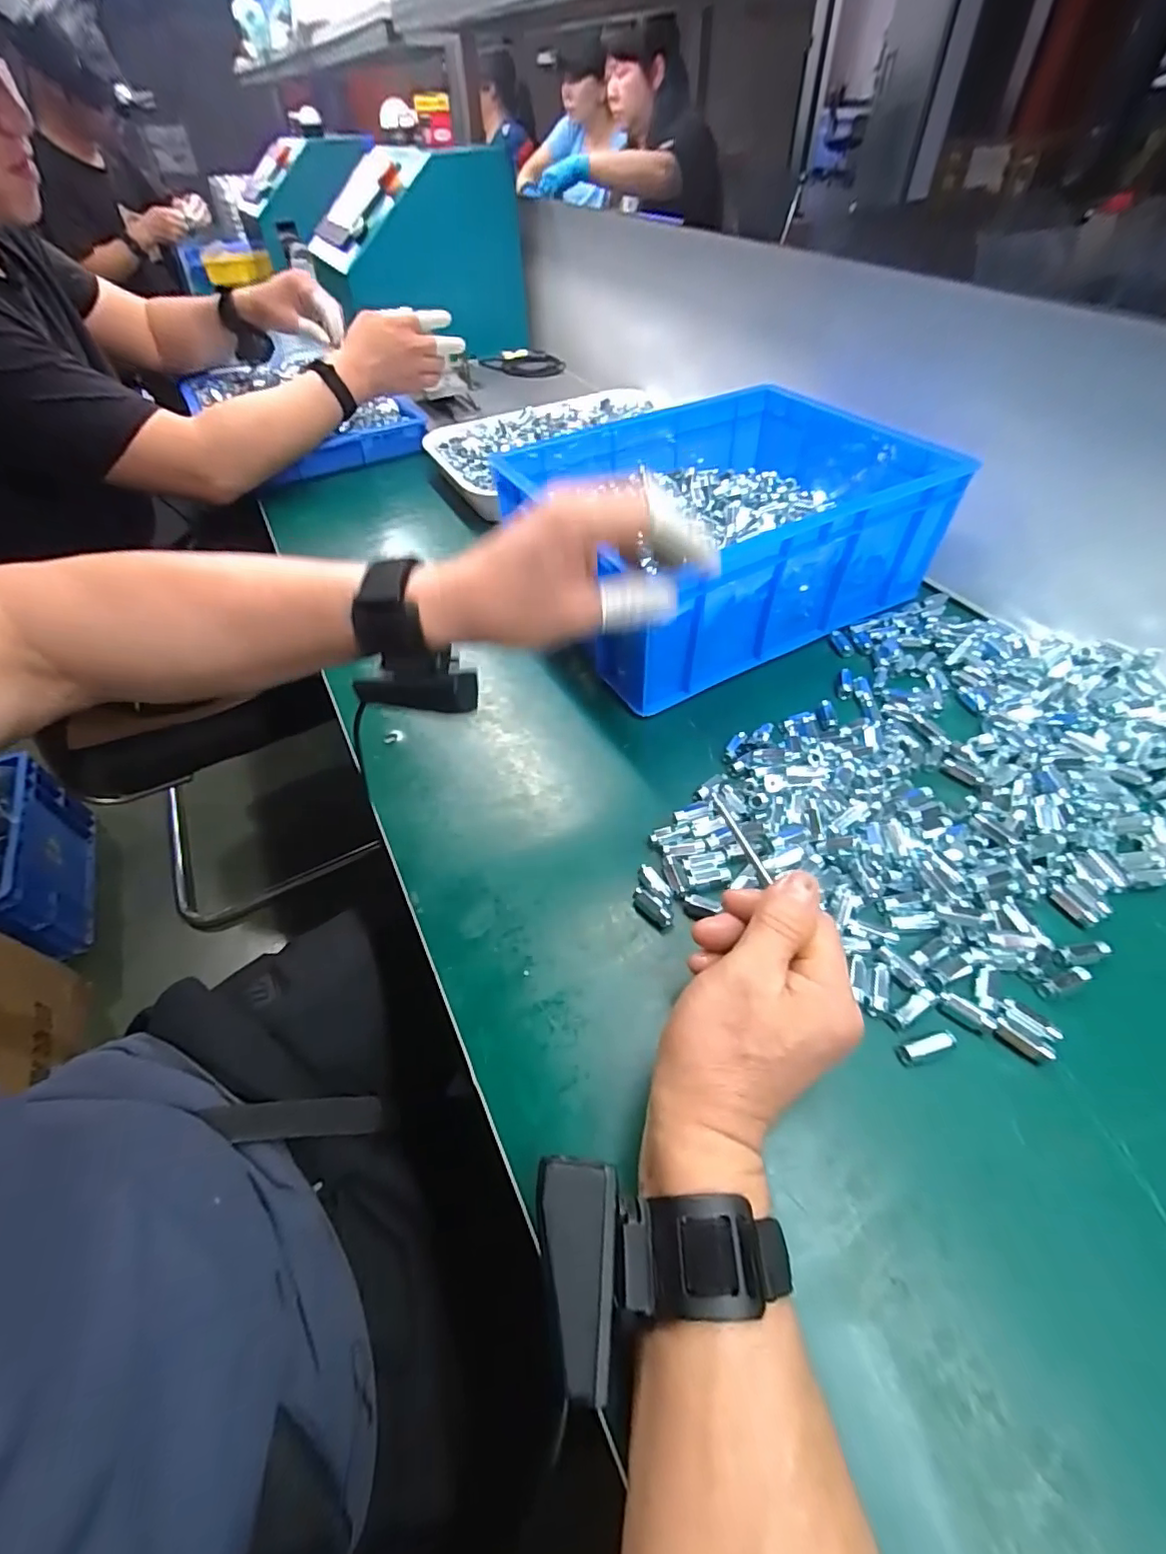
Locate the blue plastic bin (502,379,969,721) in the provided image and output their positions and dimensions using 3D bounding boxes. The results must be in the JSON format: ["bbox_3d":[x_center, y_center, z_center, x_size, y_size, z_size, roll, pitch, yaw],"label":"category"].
[{"bbox_3d":[0.136,-0.249,0.553,0.358,0.119,0.279,-24,54,-15],"label":"blue plastic bin"}]

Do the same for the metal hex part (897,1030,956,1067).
[{"bbox_3d":[0.182,0.143,0.307,0.032,0.007,0.009,-16,52,-9],"label":"metal hex part"}]

